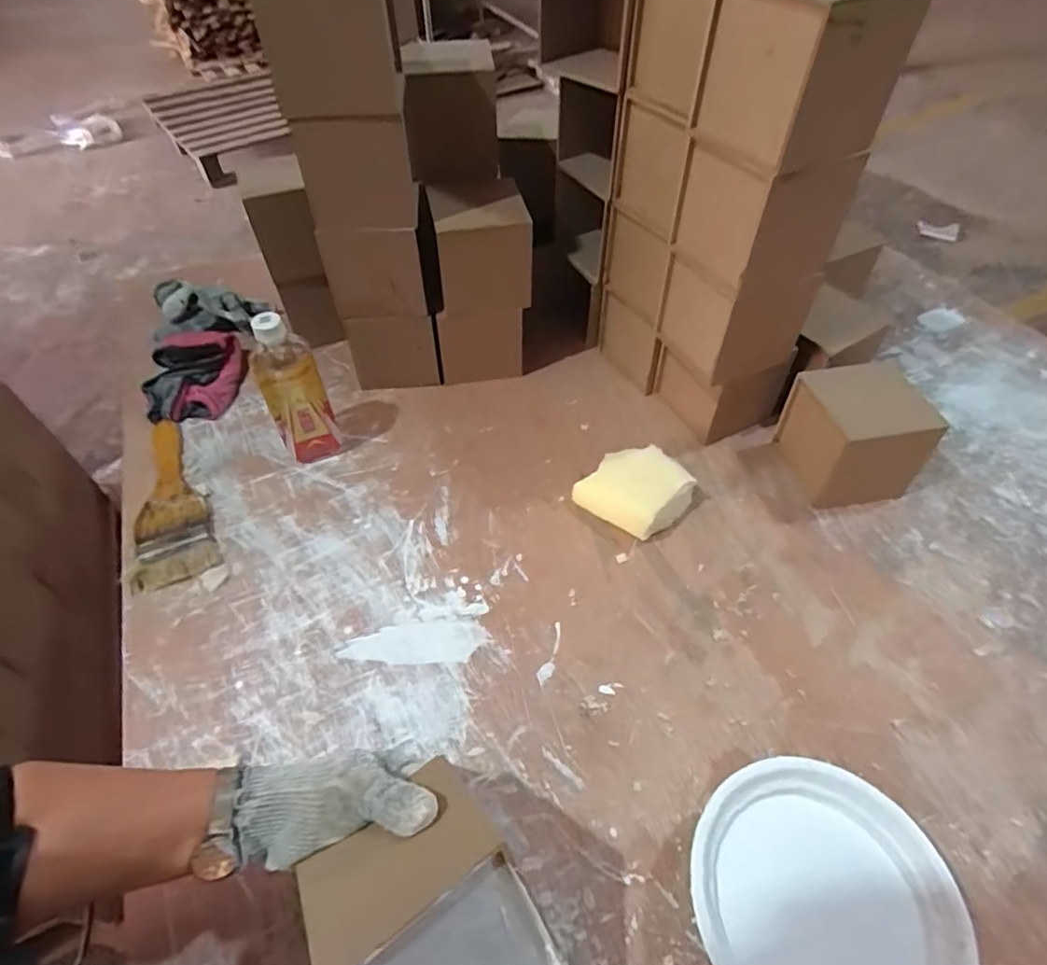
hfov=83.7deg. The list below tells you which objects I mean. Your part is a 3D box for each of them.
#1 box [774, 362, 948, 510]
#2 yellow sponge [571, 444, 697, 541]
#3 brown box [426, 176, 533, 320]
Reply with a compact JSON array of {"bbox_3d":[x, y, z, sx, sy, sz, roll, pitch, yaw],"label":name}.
[{"bbox_3d":[0.369,-0.055,0.659,0.106,0.108,0.121,-7,50,-5],"label":"box"},{"bbox_3d":[0.125,0.006,0.649,0.105,0.047,0.098,34,58,26],"label":"yellow sponge"},{"bbox_3d":[-0.058,-0.295,0.717,0.110,0.114,0.139,-9,50,-7],"label":"brown box"}]

